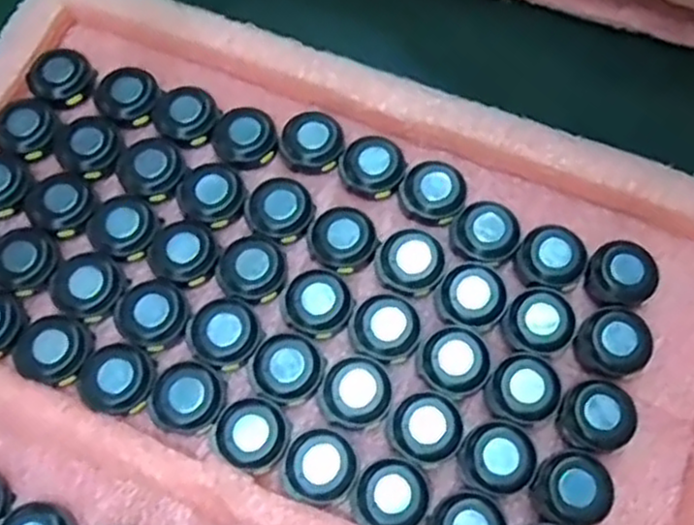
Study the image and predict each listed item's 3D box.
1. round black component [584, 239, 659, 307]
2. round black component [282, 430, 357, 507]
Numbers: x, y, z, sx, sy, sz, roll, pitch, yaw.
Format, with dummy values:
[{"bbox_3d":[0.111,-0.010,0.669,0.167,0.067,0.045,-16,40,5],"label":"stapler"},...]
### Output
[{"bbox_3d":[0.120,0.005,0.326,0.029,0.015,0.027,0,70,0],"label":"round black component"},{"bbox_3d":[-0.011,0.081,0.293,0.028,0.011,0.028,0,70,0],"label":"round black component"}]

